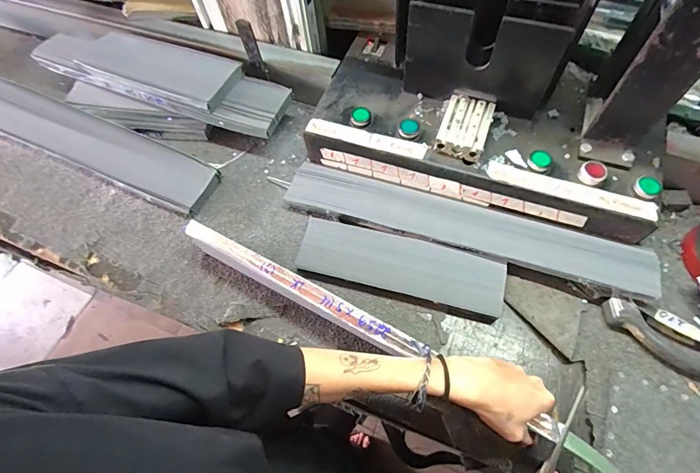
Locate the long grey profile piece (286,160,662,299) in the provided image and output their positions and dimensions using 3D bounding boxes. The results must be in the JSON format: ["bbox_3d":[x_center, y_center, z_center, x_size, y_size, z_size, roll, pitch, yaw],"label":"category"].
[{"bbox_3d":[0.140,-0.019,0.519,0.473,0.029,0.066,17,65,13],"label":"long grey profile piece"}]

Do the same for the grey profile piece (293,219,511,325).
[{"bbox_3d":[0.065,0.038,0.514,0.264,0.022,0.078,14,64,11],"label":"grey profile piece"}]

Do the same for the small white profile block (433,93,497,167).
[{"bbox_3d":[0.151,-0.143,0.507,0.060,0.025,0.083,16,65,12],"label":"small white profile block"}]

